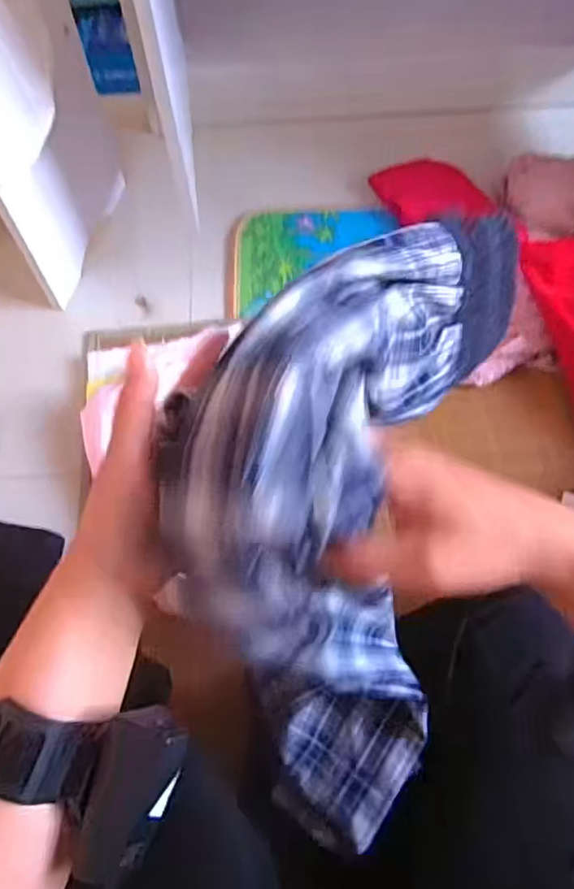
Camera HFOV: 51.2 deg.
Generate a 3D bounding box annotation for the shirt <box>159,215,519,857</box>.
[{"bbox_3d":[0.058,0.103,0.401,0.190,0.436,0.167,-7,38,-2],"label":"shirt"}]

